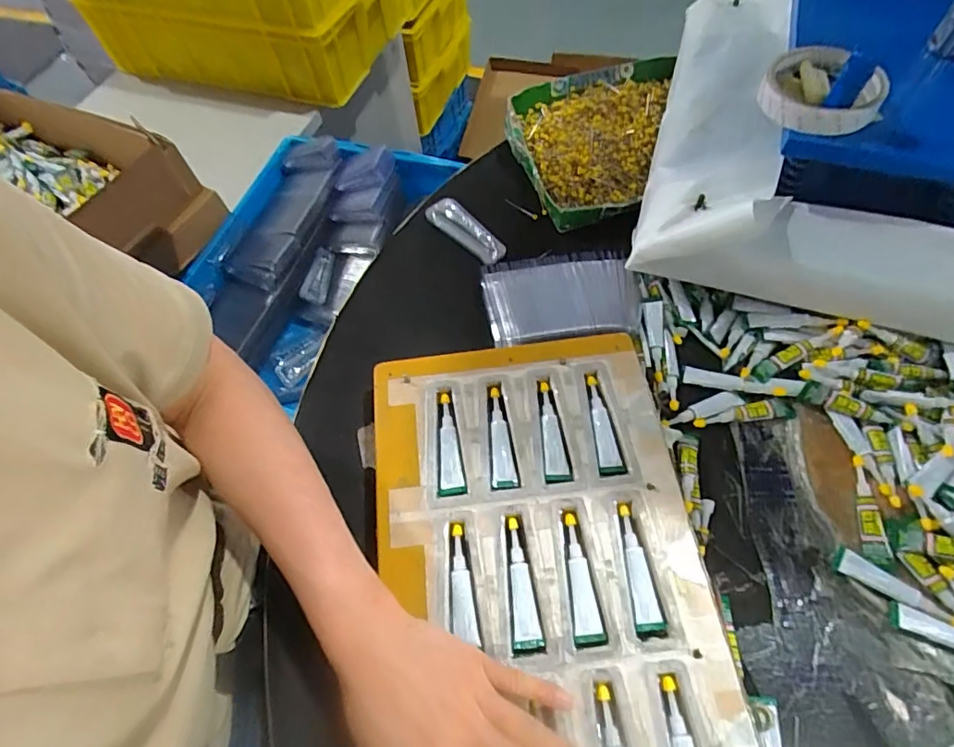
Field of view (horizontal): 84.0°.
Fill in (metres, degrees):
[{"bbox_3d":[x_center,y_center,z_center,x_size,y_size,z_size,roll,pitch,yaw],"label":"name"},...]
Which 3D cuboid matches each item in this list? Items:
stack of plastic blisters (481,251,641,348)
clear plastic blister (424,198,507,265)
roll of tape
[{"bbox_3d":[0.082,-0.071,0.506,0.145,0.024,0.104,-8,60,-1],"label":"stack of plastic blisters"},{"bbox_3d":[-0.012,-0.158,0.579,0.030,0.018,0.111,-41,66,-18],"label":"clear plastic blister"},{"bbox_3d":[0.265,-0.222,0.414,0.084,0.030,0.084,-1,60,2],"label":"roll of tape"}]

